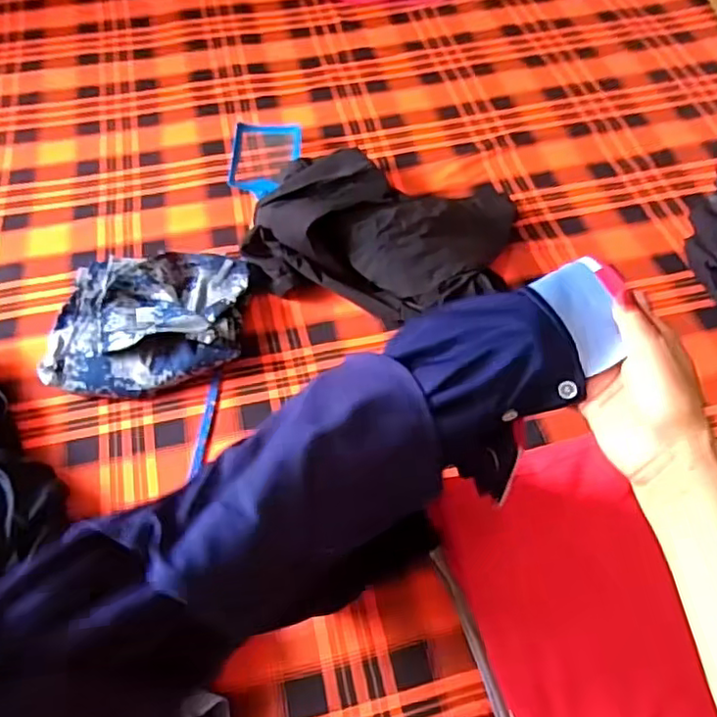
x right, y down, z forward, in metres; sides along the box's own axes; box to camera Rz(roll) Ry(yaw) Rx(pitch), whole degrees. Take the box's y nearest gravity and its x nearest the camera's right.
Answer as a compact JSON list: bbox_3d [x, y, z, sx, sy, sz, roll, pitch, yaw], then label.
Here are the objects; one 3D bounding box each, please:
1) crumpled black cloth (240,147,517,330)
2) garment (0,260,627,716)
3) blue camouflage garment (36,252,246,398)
[{"bbox_3d":[0.038,-0.233,1.012,0.389,0.122,0.337,17,59,10],"label":"crumpled black cloth"},{"bbox_3d":[-0.022,0.076,0.392,0.436,0.060,0.129,-32,63,-17],"label":"garment"},{"bbox_3d":[-0.316,-0.065,0.944,0.280,0.060,0.258,0,58,0],"label":"blue camouflage garment"}]

